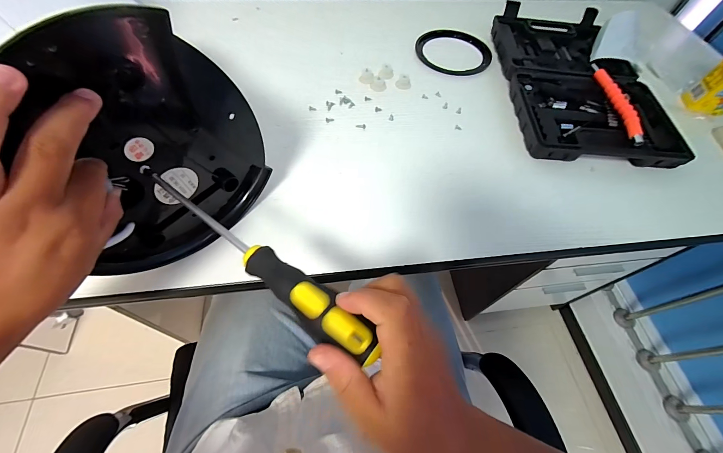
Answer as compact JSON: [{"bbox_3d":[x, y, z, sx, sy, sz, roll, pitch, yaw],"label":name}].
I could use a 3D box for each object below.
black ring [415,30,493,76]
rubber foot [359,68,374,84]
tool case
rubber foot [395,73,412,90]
[{"bbox_3d":[0.161,-0.311,0.538,0.130,0.006,0.130,2,59,-3],"label":"black ring"},{"bbox_3d":[0.009,-0.240,0.489,0.022,0.017,0.020,6,59,-1],"label":"rubber foot"},{"bbox_3d":[0.340,-0.238,0.487,0.211,0.043,0.346,3,59,-2],"label":"tool case"},{"bbox_3d":[0.068,-0.232,0.488,0.024,0.011,0.022,12,59,3],"label":"rubber foot"}]

